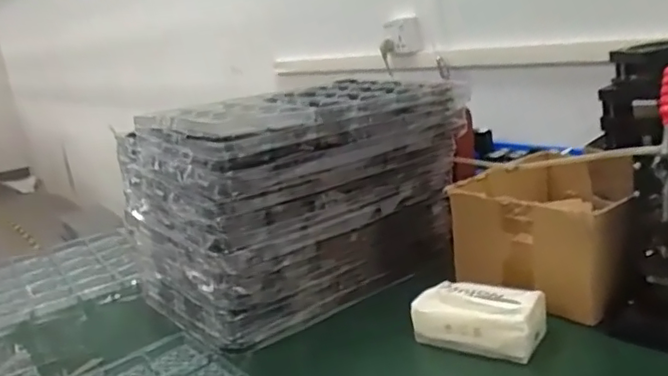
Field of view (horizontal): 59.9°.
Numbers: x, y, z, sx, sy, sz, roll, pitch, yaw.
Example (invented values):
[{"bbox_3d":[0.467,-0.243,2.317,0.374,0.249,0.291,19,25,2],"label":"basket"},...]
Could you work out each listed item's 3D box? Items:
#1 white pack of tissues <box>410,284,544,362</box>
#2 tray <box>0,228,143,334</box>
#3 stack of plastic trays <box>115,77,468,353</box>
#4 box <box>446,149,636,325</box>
[{"bbox_3d":[0.177,0.157,0.710,0.147,0.052,0.082,4,17,30],"label":"white pack of tissues"},{"bbox_3d":[-0.561,0.171,1.017,0.424,0.024,0.341,-17,18,-33],"label":"tray"},{"bbox_3d":[-0.049,0.008,0.913,0.442,0.284,0.284,-19,19,-38],"label":"stack of plastic trays"},{"bbox_3d":[0.318,0.052,0.863,0.229,0.138,0.290,4,19,34],"label":"box"}]

